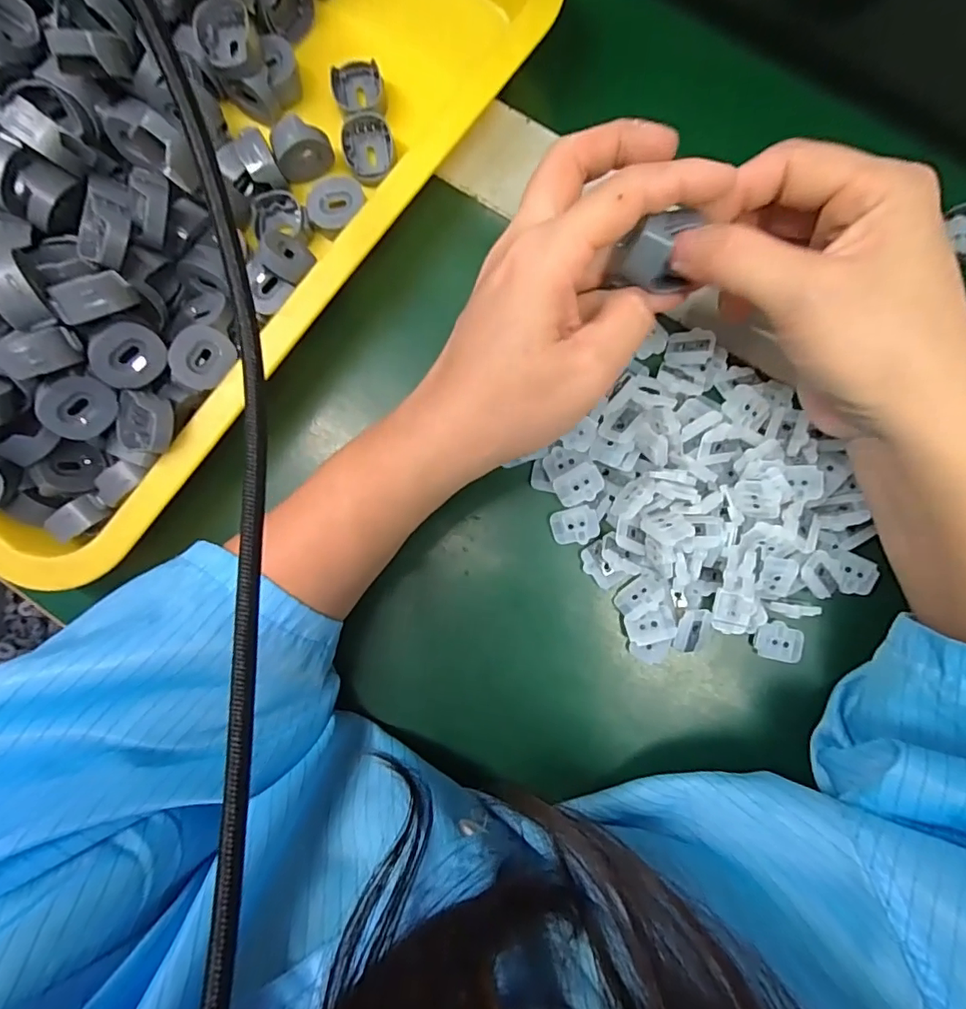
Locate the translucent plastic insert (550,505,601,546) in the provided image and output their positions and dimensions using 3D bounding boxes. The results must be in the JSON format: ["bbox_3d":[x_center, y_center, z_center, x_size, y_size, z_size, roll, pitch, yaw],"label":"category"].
[{"bbox_3d":[0.044,0.010,0.246,0.022,0.006,0.017,-14,86,2],"label":"translucent plastic insert"}]

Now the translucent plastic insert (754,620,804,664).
[{"bbox_3d":[0.137,0.063,0.240,0.017,0.008,0.017,10,87,4],"label":"translucent plastic insert"}]

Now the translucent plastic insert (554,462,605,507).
[{"bbox_3d":[0.045,-0.009,0.241,0.022,0.005,0.016,-23,85,2],"label":"translucent plastic insert"}]

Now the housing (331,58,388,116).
[{"bbox_3d":[-0.061,-0.207,0.258,0.024,0.011,0.022,-2,86,3],"label":"housing"}]

